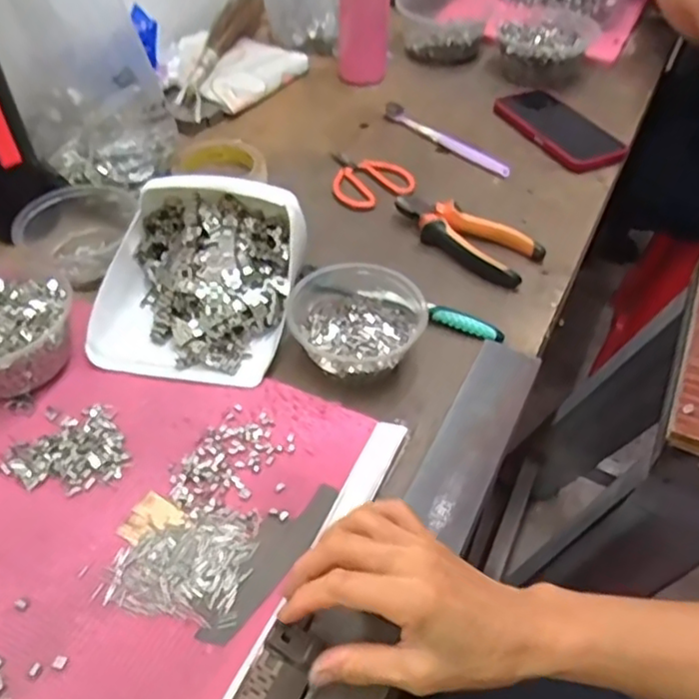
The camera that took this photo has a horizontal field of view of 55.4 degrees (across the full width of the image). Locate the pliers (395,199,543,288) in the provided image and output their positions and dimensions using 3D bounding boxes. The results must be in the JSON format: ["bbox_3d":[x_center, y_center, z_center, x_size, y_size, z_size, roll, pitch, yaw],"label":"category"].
[{"bbox_3d":[0.108,-0.111,0.640,0.148,0.024,0.058,31,54,25],"label":"pliers"}]

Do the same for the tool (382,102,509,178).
[{"bbox_3d":[0.111,-0.245,0.772,0.176,0.015,0.015,36,56,29],"label":"tool"}]

